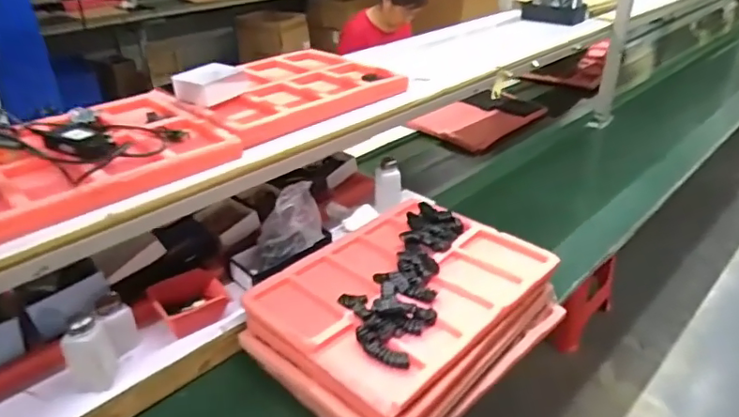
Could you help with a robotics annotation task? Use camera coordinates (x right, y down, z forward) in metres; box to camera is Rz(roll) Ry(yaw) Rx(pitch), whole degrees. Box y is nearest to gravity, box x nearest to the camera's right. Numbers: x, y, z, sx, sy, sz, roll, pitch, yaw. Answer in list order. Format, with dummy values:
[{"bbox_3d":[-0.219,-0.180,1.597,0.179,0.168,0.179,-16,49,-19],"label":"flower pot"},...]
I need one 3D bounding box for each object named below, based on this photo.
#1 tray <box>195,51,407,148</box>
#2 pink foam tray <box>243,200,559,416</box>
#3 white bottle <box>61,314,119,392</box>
[{"bbox_3d":[-0.185,-0.271,1.202,0.360,0.050,0.494,24,39,36],"label":"tray"},{"bbox_3d":[0.065,0.136,1.002,0.380,0.029,0.481,23,39,36],"label":"pink foam tray"},{"bbox_3d":[-0.434,0.226,0.837,0.047,0.131,0.060,-3,31,-2],"label":"white bottle"}]

